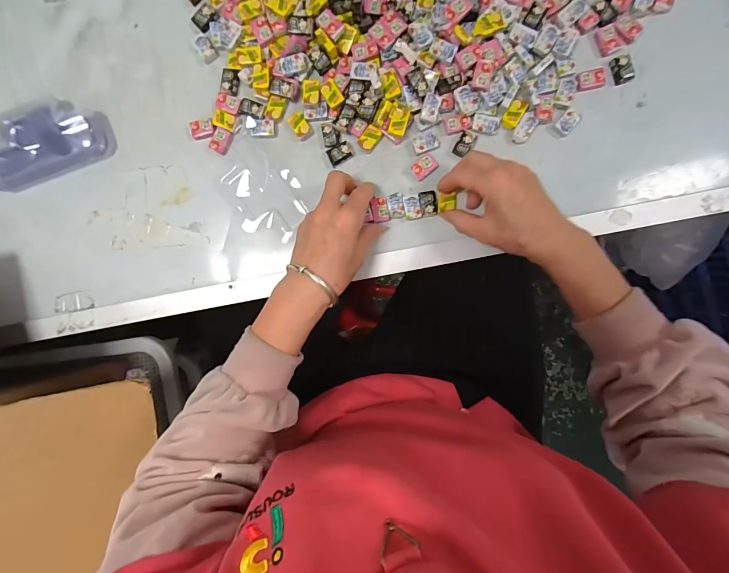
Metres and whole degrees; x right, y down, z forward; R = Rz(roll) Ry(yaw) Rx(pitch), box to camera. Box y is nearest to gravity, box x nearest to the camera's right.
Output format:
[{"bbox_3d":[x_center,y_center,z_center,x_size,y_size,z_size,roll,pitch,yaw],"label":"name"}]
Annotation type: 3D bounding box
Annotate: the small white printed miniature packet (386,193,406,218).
[{"bbox_3d":[0.034,-0.086,0.389,0.017,0.008,0.025,-11,92,4],"label":"small white printed miniature packet"}]

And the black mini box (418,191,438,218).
[{"bbox_3d":[0.069,-0.088,0.386,0.018,0.005,0.026,-11,92,4],"label":"black mini box"}]

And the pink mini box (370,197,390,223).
[{"bbox_3d":[0.017,-0.082,0.390,0.017,0.008,0.025,-11,92,4],"label":"pink mini box"}]

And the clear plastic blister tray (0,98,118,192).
[{"bbox_3d":[-0.356,-0.163,0.402,0.146,0.019,0.077,-17,91,4],"label":"clear plastic blister tray"}]

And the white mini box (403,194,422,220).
[{"bbox_3d":[0.051,-0.084,0.387,0.017,0.007,0.026,-10,92,4],"label":"white mini box"}]

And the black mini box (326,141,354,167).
[{"bbox_3d":[-0.026,-0.143,0.389,0.026,0.007,0.018,-26,91,5],"label":"black mini box"}]

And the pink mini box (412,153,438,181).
[{"bbox_3d":[0.064,-0.127,0.385,0.028,0.007,0.018,-36,90,5],"label":"pink mini box"}]

